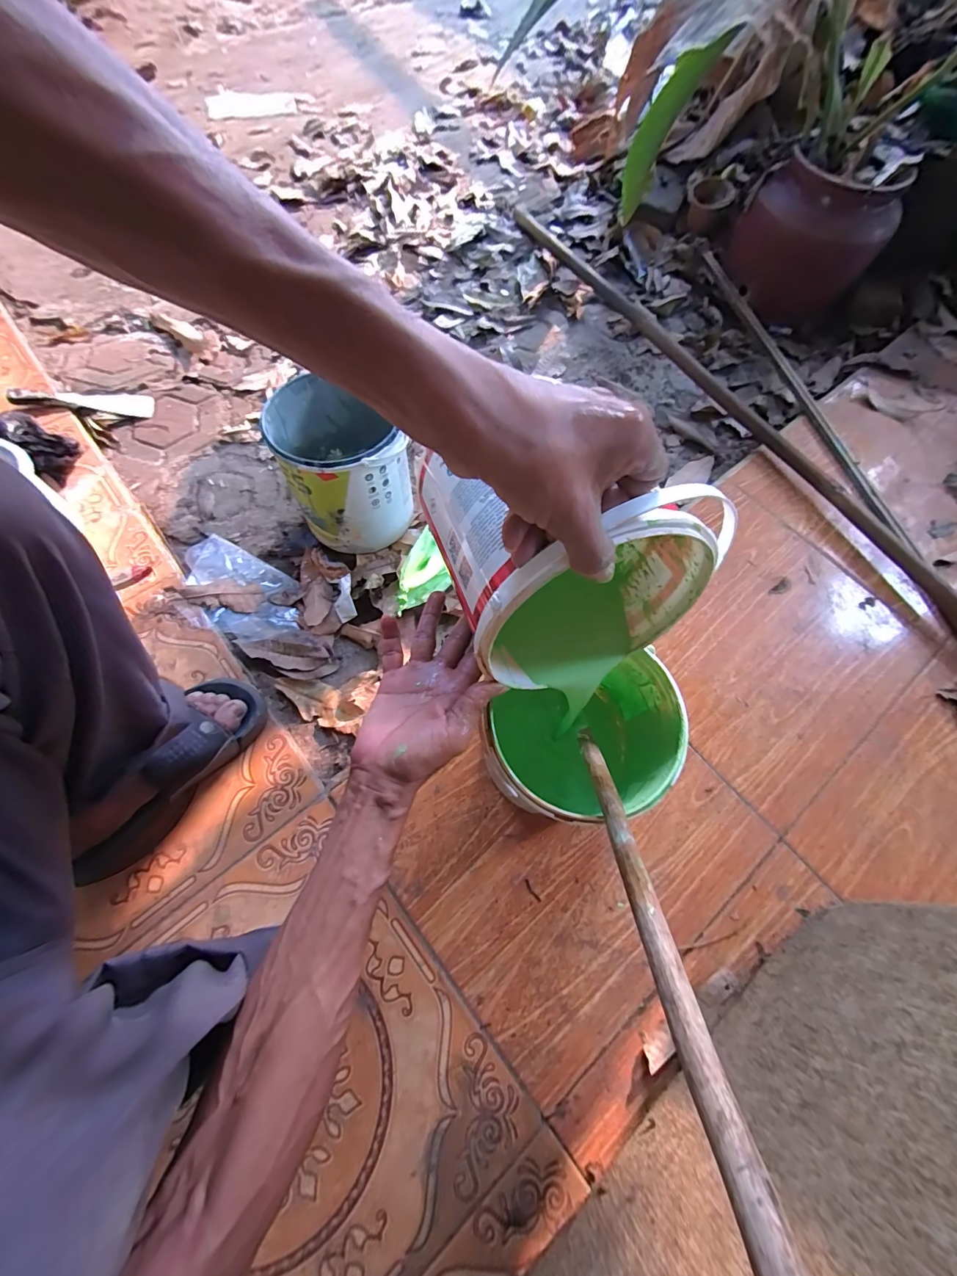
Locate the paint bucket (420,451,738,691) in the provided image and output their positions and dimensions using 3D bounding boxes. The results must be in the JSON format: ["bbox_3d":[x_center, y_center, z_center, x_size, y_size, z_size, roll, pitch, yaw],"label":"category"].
[{"bbox_3d":[0.067,-0.075,0.335,0.181,0.179,0.176,-16,69,-7],"label":"paint bucket"}]

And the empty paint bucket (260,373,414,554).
[{"bbox_3d":[-0.196,-0.252,0.640,0.165,0.181,0.182,-26,70,-11],"label":"empty paint bucket"}]

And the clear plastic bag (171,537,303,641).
[{"bbox_3d":[-0.363,-0.066,0.646,0.221,0.026,0.131,28,70,11],"label":"clear plastic bag"}]

